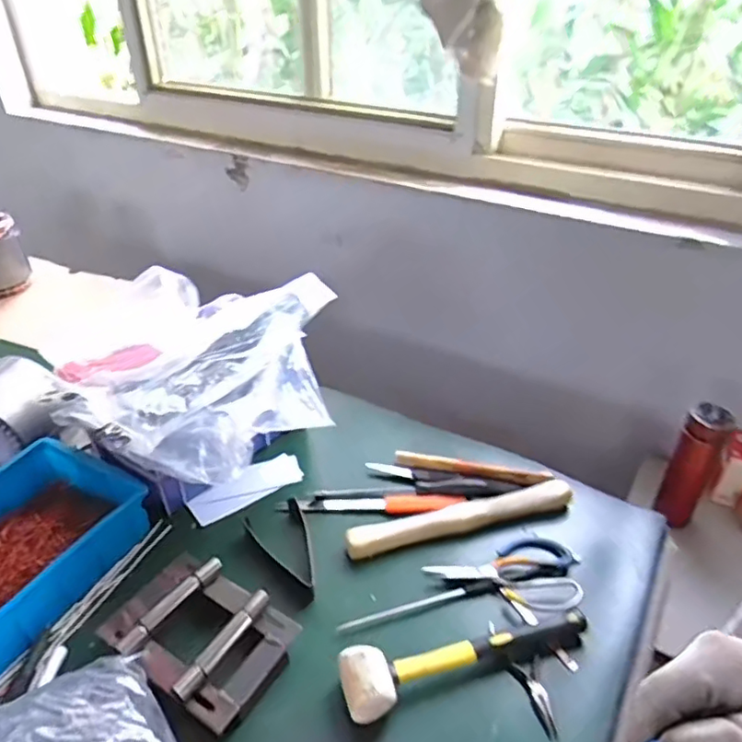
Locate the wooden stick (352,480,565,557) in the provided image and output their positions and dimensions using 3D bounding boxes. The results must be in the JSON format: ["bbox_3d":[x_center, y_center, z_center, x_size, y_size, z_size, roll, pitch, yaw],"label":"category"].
[{"bbox_3d":[0.124,0.202,0.828,0.326,0.029,0.045,-10,37,-13],"label":"wooden stick"}]

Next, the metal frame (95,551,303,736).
[{"bbox_3d":[-0.194,0.296,0.671,0.203,0.043,0.138,22,41,27],"label":"metal frame"}]

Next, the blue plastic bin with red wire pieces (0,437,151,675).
[{"bbox_3d":[-0.459,0.230,0.740,0.214,0.069,0.288,17,39,22],"label":"blue plastic bin with red wire pieces"}]

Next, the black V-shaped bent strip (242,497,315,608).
[{"bbox_3d":[-0.101,0.233,0.769,0.078,0.016,0.158,-15,37,-27],"label":"black V-shaped bent strip"}]

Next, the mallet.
[{"bbox_3d":[0.110,0.310,0.651,0.291,0.048,0.070,-10,37,-14],"label":"mallet"}]

